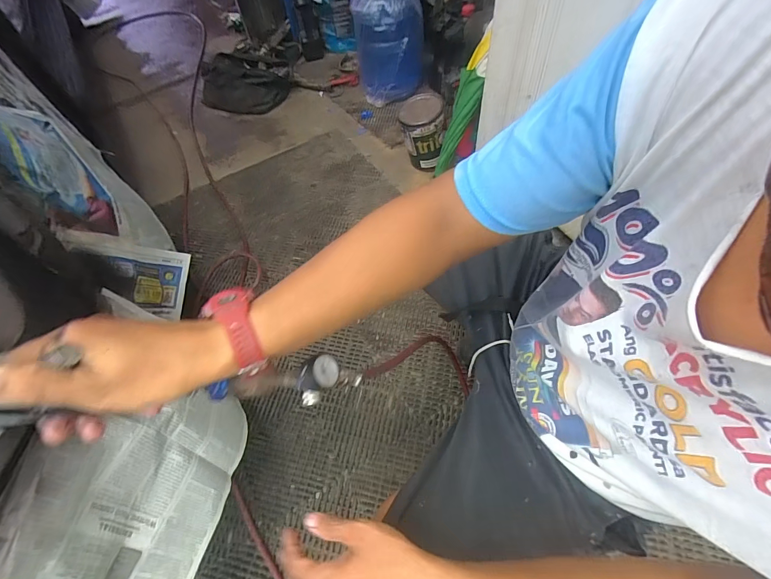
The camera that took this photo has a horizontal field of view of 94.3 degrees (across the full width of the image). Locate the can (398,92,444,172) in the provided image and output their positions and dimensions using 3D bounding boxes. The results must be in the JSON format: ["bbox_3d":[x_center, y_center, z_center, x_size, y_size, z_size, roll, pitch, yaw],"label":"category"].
[{"bbox_3d":[0.127,-0.559,1.309,0.148,0.241,0.157,-5,55,3],"label":"can"}]

